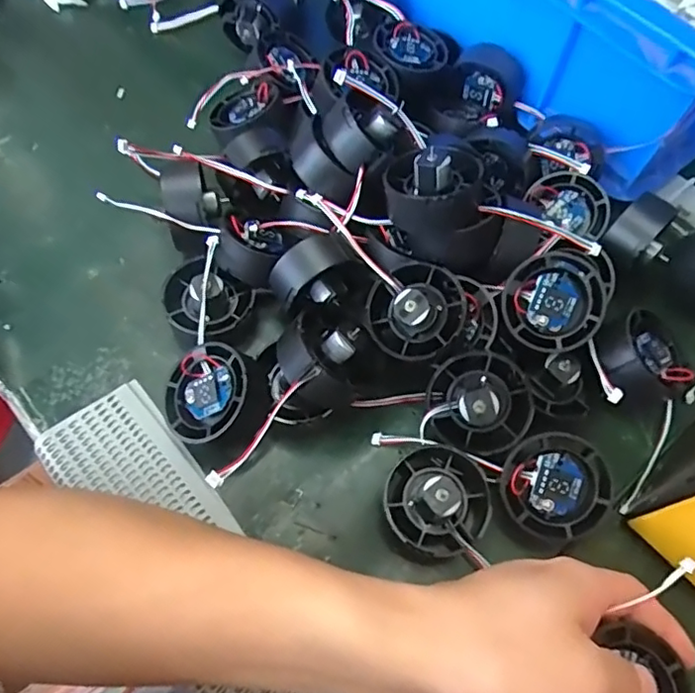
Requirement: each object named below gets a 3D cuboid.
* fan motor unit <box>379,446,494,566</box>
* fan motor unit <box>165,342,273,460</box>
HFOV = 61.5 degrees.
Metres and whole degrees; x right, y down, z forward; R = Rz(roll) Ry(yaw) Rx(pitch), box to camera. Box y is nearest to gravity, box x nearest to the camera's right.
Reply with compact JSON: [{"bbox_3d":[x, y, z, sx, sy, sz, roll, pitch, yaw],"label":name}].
[{"bbox_3d":[0.047,0.079,0.294,0.054,0.029,0.057,1,64,-2],"label":"fan motor unit"},{"bbox_3d":[-0.065,0.031,0.310,0.058,0.034,0.058,-9,66,20],"label":"fan motor unit"}]

